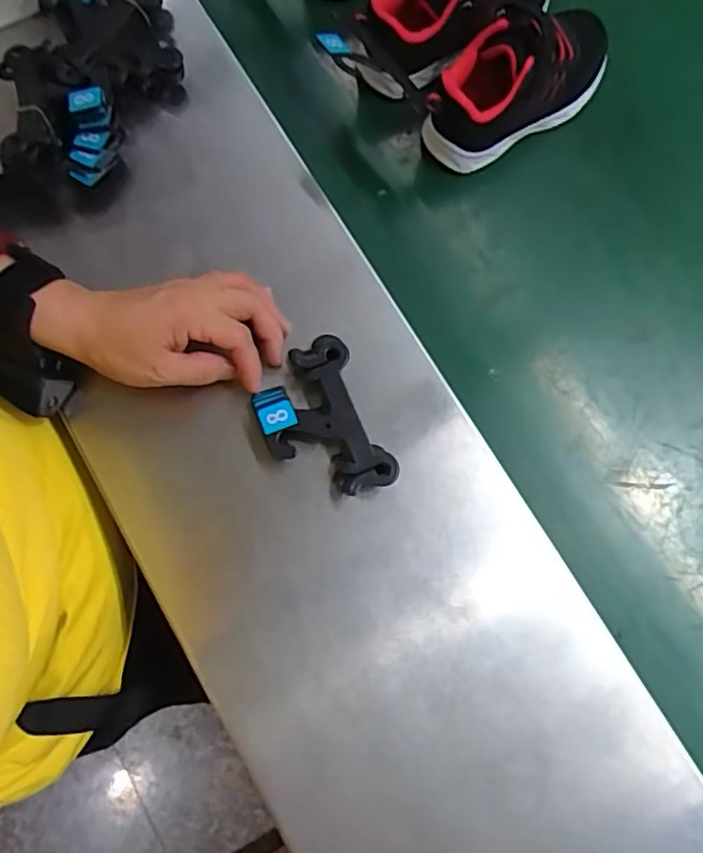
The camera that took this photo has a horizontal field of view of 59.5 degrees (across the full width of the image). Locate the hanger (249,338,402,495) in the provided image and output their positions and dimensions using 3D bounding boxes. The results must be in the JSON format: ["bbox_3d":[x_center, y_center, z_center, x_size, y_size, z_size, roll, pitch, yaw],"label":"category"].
[{"bbox_3d":[-0.022,-0.002,0.413,0.071,0.022,0.107,-21,79,-7],"label":"hanger"}]

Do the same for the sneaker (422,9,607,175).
[{"bbox_3d":[0.131,-0.269,0.469,0.164,0.073,0.070,-33,82,-6],"label":"sneaker"}]

